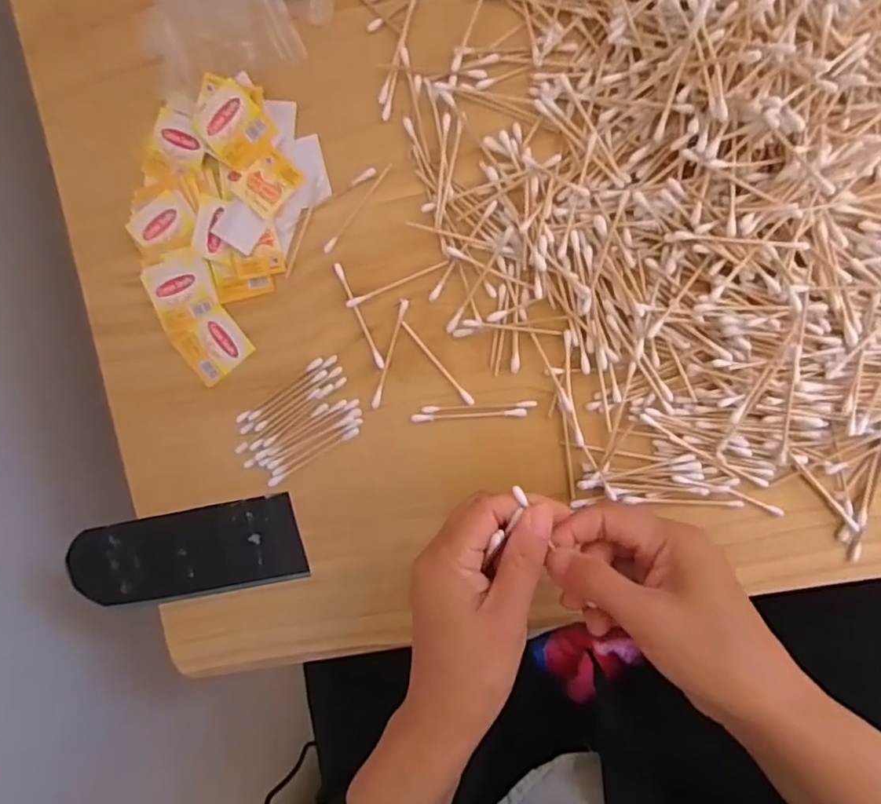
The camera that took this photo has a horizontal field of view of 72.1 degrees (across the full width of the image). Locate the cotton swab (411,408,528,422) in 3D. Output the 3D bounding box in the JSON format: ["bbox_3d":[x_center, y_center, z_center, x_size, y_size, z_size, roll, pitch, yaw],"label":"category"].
[{"bbox_3d":[0.018,0.009,0.384,0.072,0.004,0.005,-3,96,7],"label":"cotton swab"}]

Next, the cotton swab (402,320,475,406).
[{"bbox_3d":[-0.002,-0.025,0.384,0.005,0.004,0.068,-41,91,9],"label":"cotton swab"}]

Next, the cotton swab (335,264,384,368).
[{"bbox_3d":[-0.052,-0.055,0.388,0.006,0.004,0.072,-24,93,8],"label":"cotton swab"}]

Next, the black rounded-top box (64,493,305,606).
[{"bbox_3d":[-0.177,0.106,0.417,0.172,0.015,0.060,-12,95,7],"label":"black rounded-top box"}]

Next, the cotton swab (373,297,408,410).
[{"bbox_3d":[-0.033,-0.030,0.387,0.005,0.004,0.072,17,98,4],"label":"cotton swab"}]

